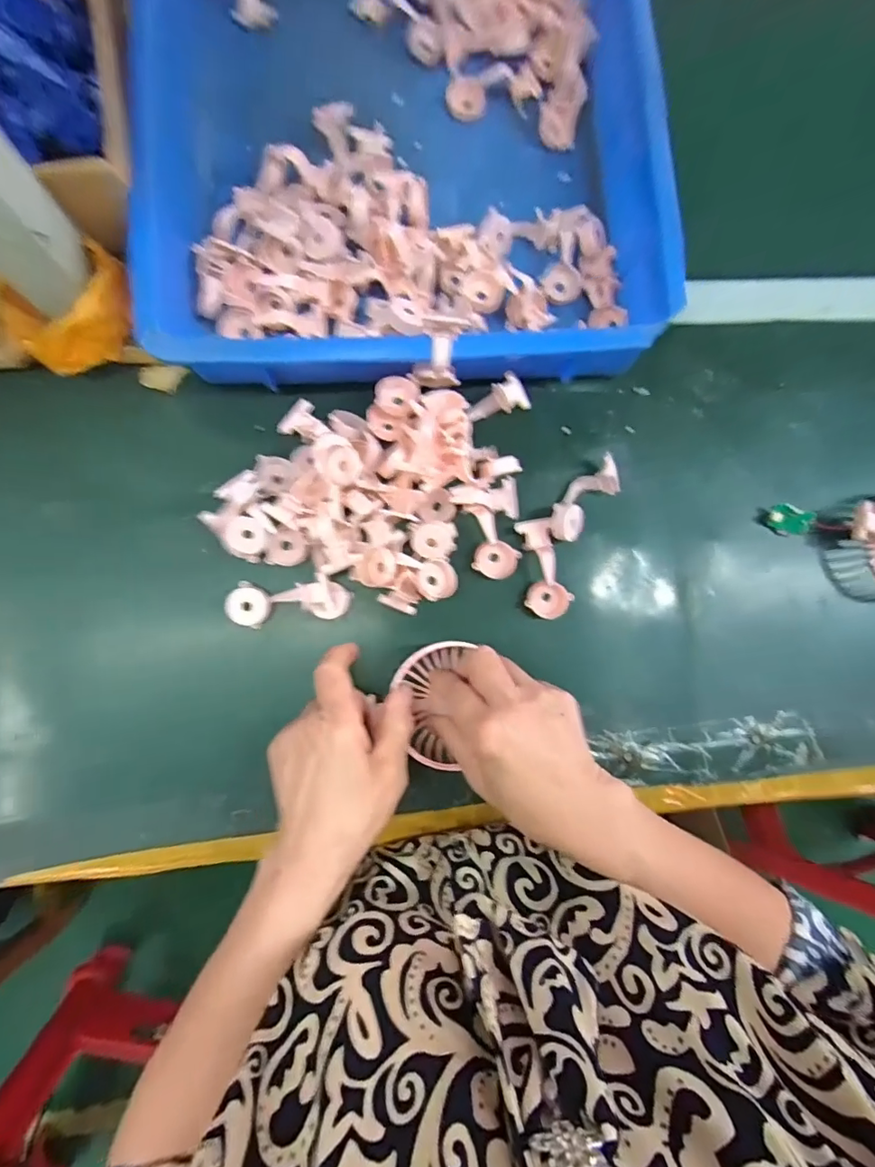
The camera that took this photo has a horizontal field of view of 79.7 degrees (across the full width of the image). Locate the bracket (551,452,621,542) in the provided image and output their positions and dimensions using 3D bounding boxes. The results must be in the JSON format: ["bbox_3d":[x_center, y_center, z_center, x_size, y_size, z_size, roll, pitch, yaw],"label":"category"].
[{"bbox_3d":[0.115,-0.065,0.407,0.030,0.024,0.076,42,82,1],"label":"bracket"}]

